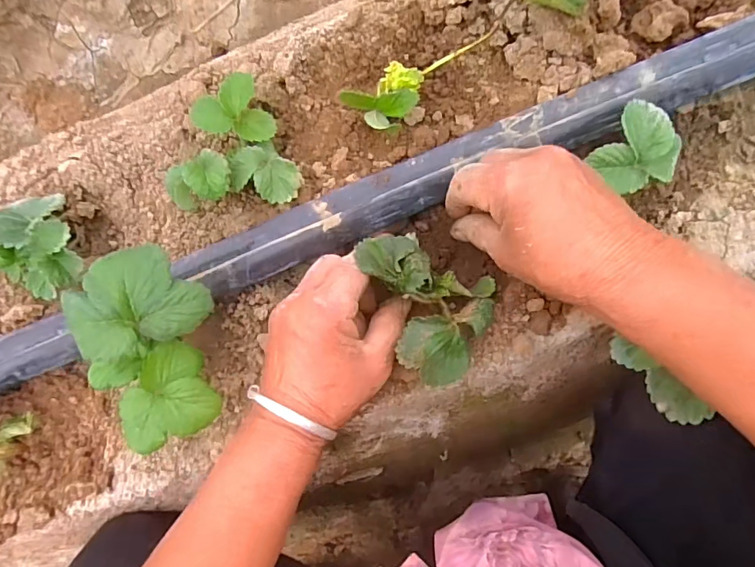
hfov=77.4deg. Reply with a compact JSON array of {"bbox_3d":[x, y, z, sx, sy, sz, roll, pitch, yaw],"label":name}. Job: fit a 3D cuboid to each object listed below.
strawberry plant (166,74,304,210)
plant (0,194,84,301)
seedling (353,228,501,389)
[{"bbox_3d":[-0.099,-0.101,0.334,0.084,0.047,0.094,-6,88,5],"label":"strawberry plant"},{"bbox_3d":[-0.253,-0.031,0.359,0.083,0.039,0.073,20,91,6],"label":"plant"},{"bbox_3d":[0.025,0.014,0.303,0.093,0.042,0.076,28,90,8],"label":"seedling"}]

